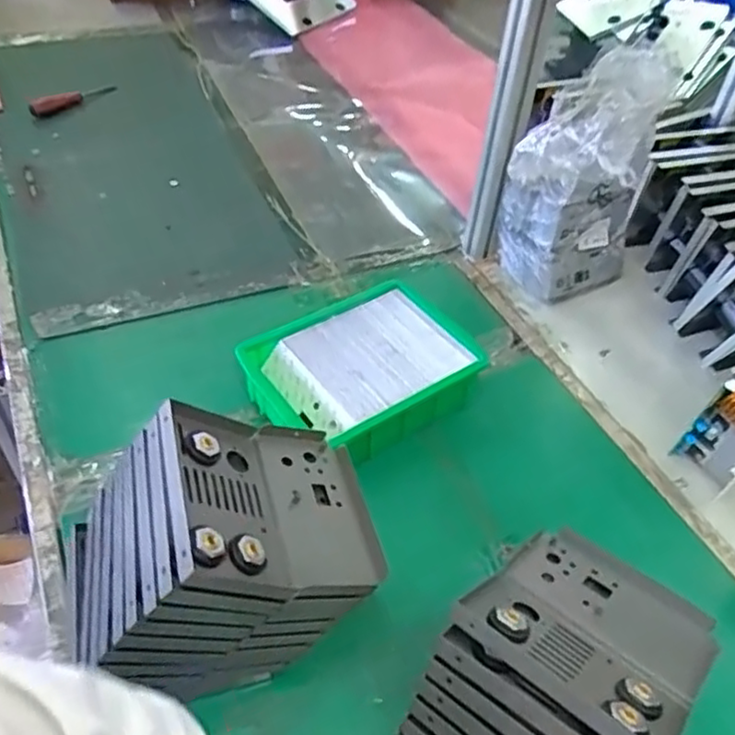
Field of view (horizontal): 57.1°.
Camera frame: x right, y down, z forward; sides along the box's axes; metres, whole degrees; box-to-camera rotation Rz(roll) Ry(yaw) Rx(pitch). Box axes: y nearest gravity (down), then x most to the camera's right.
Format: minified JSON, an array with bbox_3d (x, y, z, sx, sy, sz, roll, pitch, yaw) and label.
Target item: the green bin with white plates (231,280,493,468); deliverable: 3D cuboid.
[{"bbox_3d":[0.005,0.006,0.801,0.271,0.080,0.186,-29,54,-29],"label":"green bin with white plates"}]

